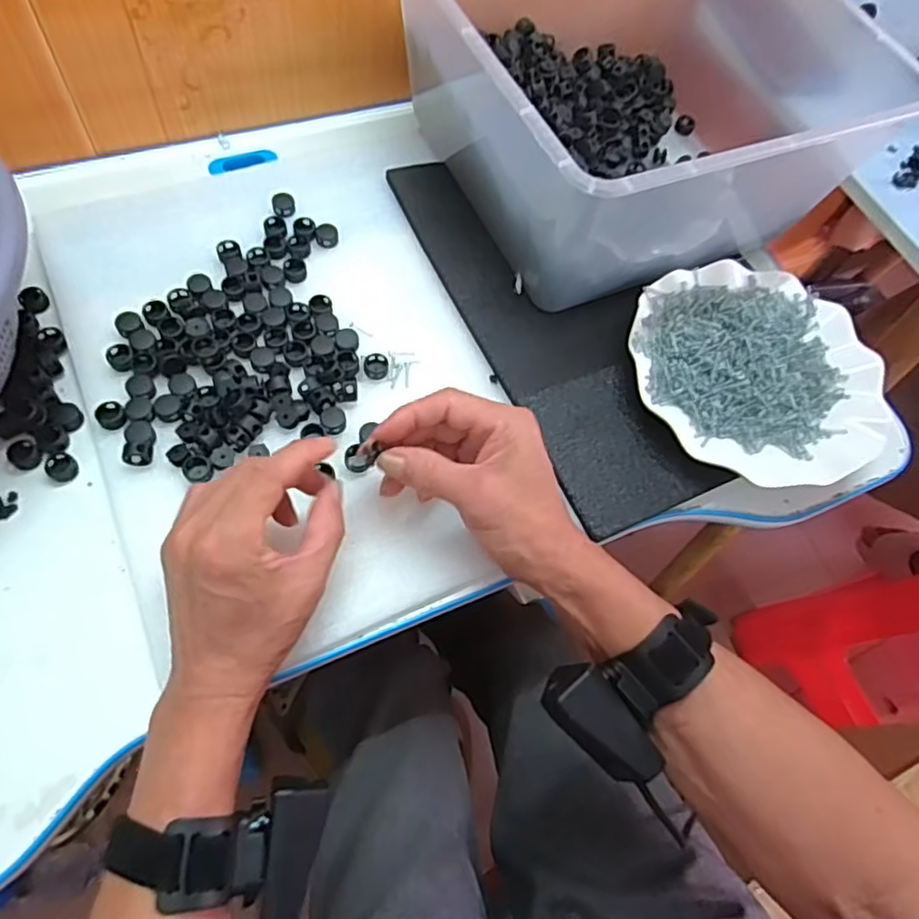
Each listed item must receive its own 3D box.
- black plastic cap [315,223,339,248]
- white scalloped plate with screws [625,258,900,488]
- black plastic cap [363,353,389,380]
[{"bbox_3d":[-0.101,-0.170,0.493,0.017,0.006,0.019,-9,67,-12],"label":"black plastic cap"},{"bbox_3d":[0.212,-0.064,0.458,0.178,0.023,0.173,3,65,-7],"label":"white scalloped plate with screws"},{"bbox_3d":[-0.057,-0.064,0.450,0.018,0.010,0.016,-28,72,-19],"label":"black plastic cap"}]

